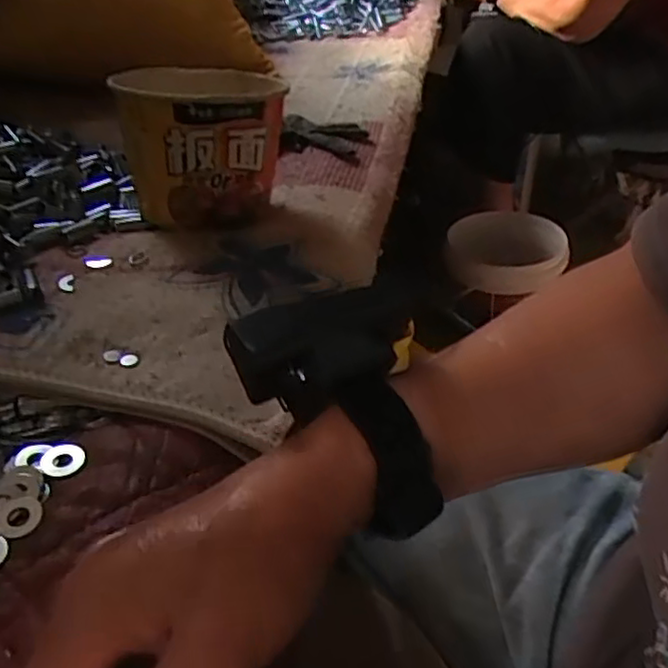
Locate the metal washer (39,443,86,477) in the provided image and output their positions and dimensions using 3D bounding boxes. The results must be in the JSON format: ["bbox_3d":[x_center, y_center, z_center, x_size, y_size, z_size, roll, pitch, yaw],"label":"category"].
[{"bbox_3d":[-0.142,0.066,0.357,0.023,0.004,0.020,-1,48,-3],"label":"metal washer"}]

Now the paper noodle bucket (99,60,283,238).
[{"bbox_3d":[-0.109,-0.173,0.589,0.122,0.103,0.151,-7,35,-2],"label":"paper noodle bucket"}]

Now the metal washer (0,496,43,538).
[{"bbox_3d":[-0.152,0.087,0.329,0.022,0.004,0.021,-3,35,2],"label":"metal washer"}]

